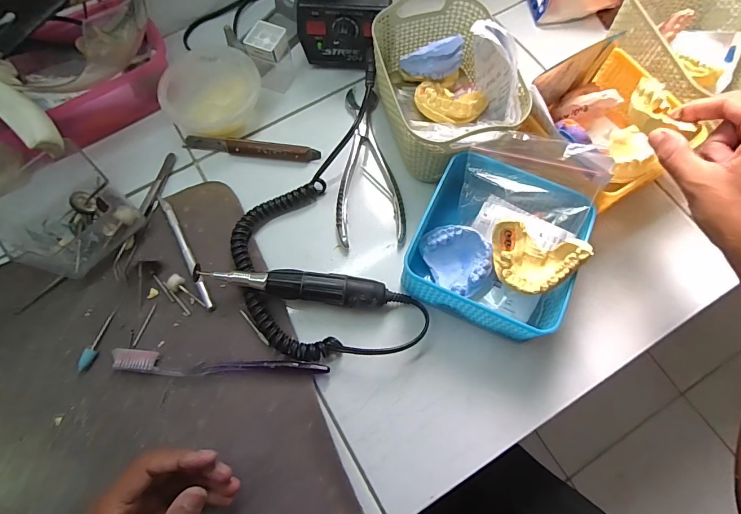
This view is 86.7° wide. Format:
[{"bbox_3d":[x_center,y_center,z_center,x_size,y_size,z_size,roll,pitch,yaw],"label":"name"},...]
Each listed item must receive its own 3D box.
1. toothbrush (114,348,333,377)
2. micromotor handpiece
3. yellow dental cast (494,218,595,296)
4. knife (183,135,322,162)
[{"bbox_3d":[-0.131,0.097,0.345,0.187,0.014,0.019,4,71,2],"label":"toothbrush"},{"bbox_3d":[-0.060,0.028,0.362,0.185,0.031,0.027,7,71,3],"label":"micromotor handpiece"},{"bbox_3d":[0.133,0.003,0.320,0.070,0.025,0.051,19,97,26],"label":"yellow dental cast"},{"bbox_3d":[-0.129,-0.117,0.425,0.147,0.013,0.017,9,71,4],"label":"knife"}]

